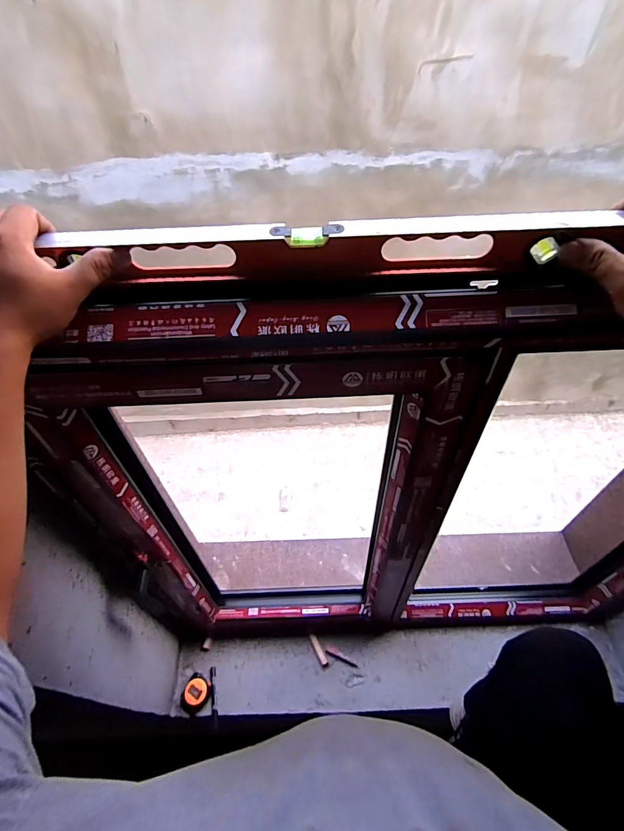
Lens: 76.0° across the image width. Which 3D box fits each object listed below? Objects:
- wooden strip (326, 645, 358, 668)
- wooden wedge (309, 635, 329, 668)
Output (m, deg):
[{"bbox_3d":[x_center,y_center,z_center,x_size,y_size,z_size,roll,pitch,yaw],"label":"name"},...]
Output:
[{"bbox_3d":[0.083,0.659,1.093,0.090,0.011,0.023,18,53,17],"label":"wooden strip"},{"bbox_3d":[0.020,0.648,1.099,0.021,0.012,0.086,-23,53,-17],"label":"wooden wedge"}]

